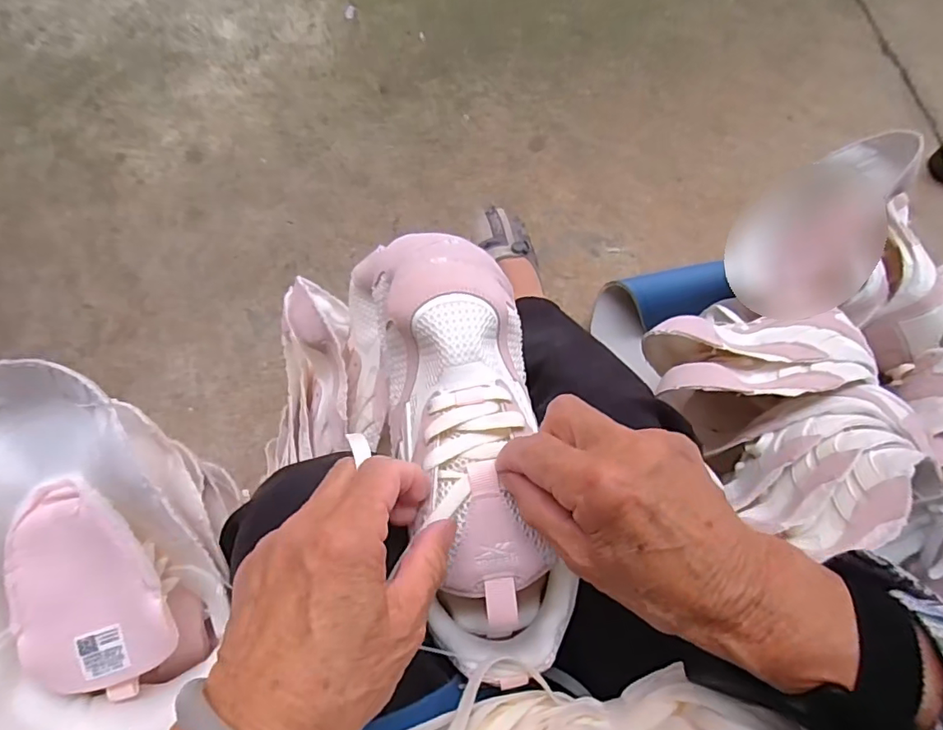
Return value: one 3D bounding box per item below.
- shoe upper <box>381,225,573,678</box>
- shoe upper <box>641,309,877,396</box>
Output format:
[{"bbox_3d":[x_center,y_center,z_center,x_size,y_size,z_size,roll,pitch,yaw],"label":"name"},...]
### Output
[{"bbox_3d":[-0.001,0.038,0.308,0.083,0.060,0.260,-10,79,-5],"label":"shoe upper"},{"bbox_3d":[0.262,-0.011,0.477,0.205,0.093,0.090,-6,76,-4],"label":"shoe upper"}]

